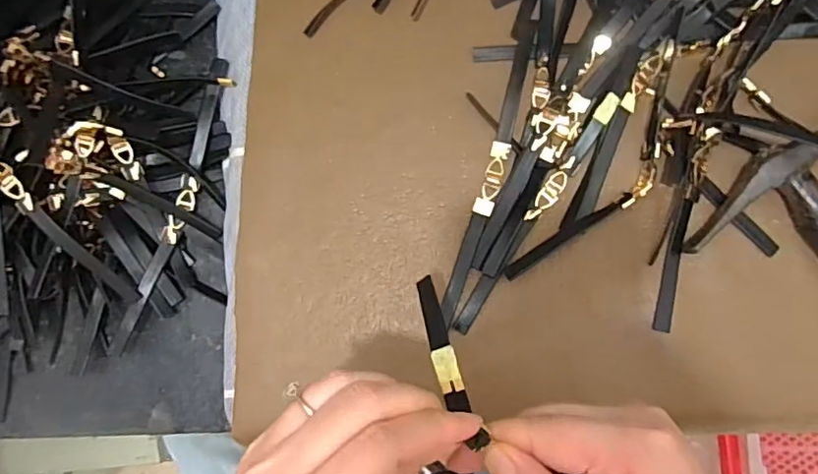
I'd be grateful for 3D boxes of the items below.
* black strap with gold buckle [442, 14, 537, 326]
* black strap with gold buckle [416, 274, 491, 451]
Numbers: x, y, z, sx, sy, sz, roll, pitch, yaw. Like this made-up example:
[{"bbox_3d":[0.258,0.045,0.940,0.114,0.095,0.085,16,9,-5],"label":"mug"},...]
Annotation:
[{"bbox_3d":[0.055,-0.045,0.366,0.015,0.009,0.204,15,84,6],"label":"black strap with gold buckle"},{"bbox_3d":[0.017,0.055,0.263,0.011,0.007,0.090,-21,46,4],"label":"black strap with gold buckle"}]

